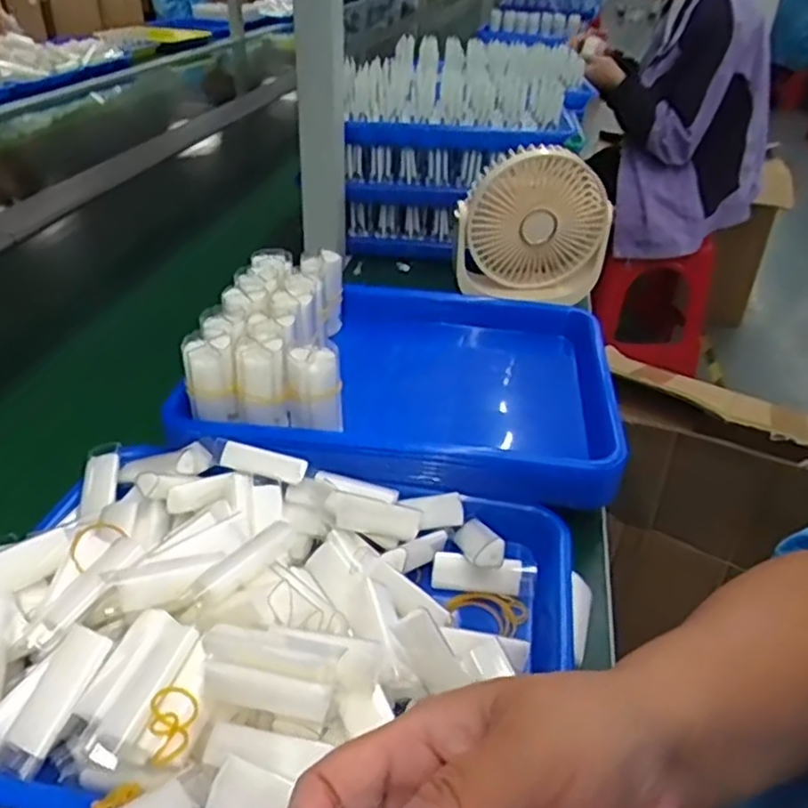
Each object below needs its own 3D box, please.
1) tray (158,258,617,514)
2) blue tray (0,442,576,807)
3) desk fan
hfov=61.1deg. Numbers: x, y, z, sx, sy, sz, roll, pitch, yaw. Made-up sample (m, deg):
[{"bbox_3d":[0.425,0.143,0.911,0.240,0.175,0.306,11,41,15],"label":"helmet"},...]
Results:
[{"bbox_3d":[0.000,0.016,0.594,0.313,0.136,0.237,5,35,3],"label":"tray"},{"bbox_3d":[-0.072,0.106,0.379,0.315,0.070,0.238,7,35,6],"label":"blue tray"},{"bbox_3d":[0.143,-0.193,0.744,0.155,0.163,0.100,9,35,10],"label":"desk fan"}]

